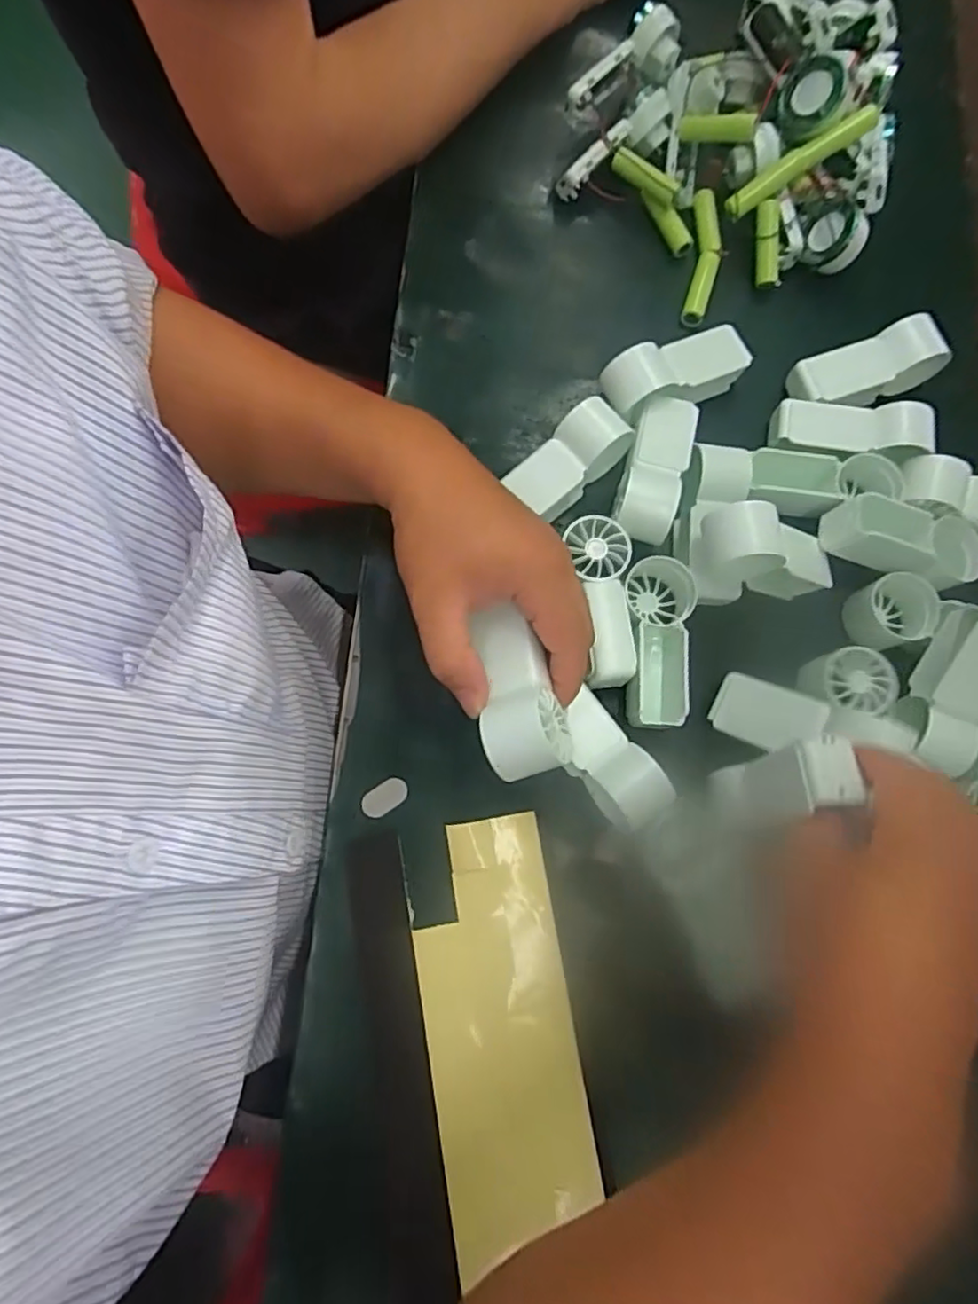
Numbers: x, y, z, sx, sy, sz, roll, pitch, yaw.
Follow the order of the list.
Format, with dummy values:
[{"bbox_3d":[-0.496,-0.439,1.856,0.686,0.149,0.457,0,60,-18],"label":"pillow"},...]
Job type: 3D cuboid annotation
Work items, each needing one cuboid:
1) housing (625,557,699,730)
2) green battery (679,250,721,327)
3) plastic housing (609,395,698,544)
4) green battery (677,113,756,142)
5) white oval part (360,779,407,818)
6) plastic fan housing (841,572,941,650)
[{"bbox_3d":[0.094,-0.004,0.365,0.038,0.034,0.094,8,77,-4],"label":"housing"},{"bbox_3d":[0.139,-0.240,0.427,0.015,0.015,0.052,21,77,-1],"label":"green battery"},{"bbox_3d":[0.100,-0.110,0.388,0.035,0.030,0.090,21,77,-1],"label":"plastic housing"},{"bbox_3d":[0.150,-0.347,0.426,0.048,0.014,0.012,14,77,19],"label":"green battery"},{"bbox_3d":[-0.057,0.080,0.355,0.026,0.004,0.015,-33,83,-11],"label":"white oval part"},{"bbox_3d":[0.235,-0.023,0.380,0.041,0.027,0.038,1,78,-5],"label":"plastic fan housing"}]

